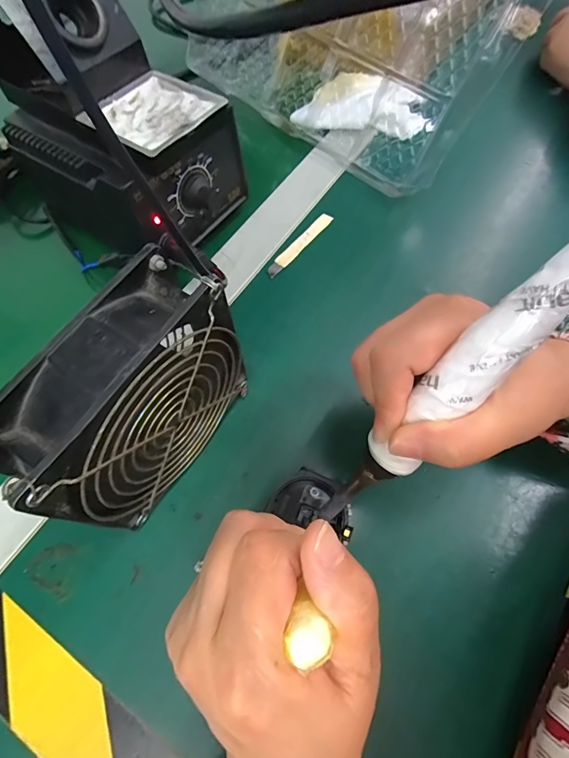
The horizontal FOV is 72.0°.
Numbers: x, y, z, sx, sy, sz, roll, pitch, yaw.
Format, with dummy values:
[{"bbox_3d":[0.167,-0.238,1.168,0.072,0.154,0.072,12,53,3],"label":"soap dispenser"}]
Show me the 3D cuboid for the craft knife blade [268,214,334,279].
[{"bbox_3d":[0.013,-0.115,0.336,0.011,0.006,0.083,35,70,16],"label":"craft knife blade"}]

